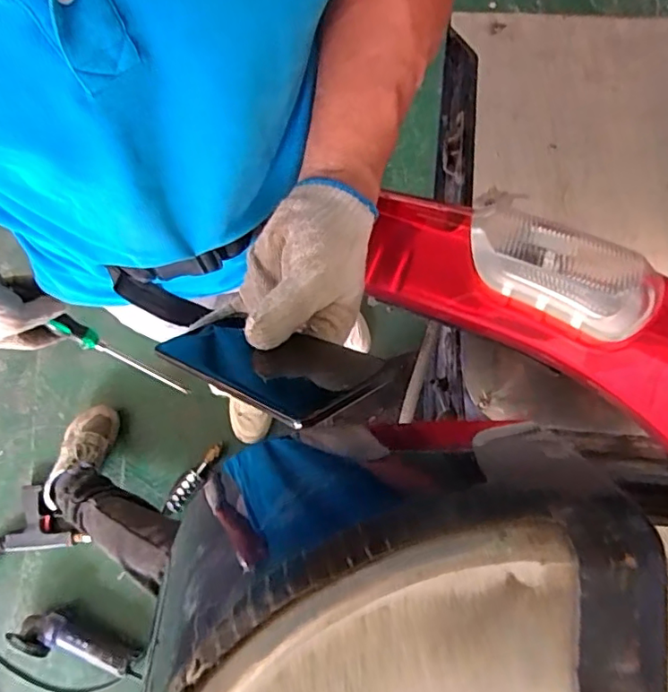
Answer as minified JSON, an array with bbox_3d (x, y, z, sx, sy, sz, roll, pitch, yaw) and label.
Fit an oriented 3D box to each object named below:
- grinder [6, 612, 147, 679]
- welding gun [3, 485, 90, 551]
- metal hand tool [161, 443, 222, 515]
[{"bbox_3d":[-0.601,0.692,1.304,0.300,0.083,0.091,16,82,6],"label":"grinder"},{"bbox_3d":[-0.706,0.420,1.373,0.215,0.034,0.150,-4,80,3],"label":"welding gun"},{"bbox_3d":[-0.344,0.320,1.357,0.054,0.029,0.201,33,84,9],"label":"metal hand tool"}]

